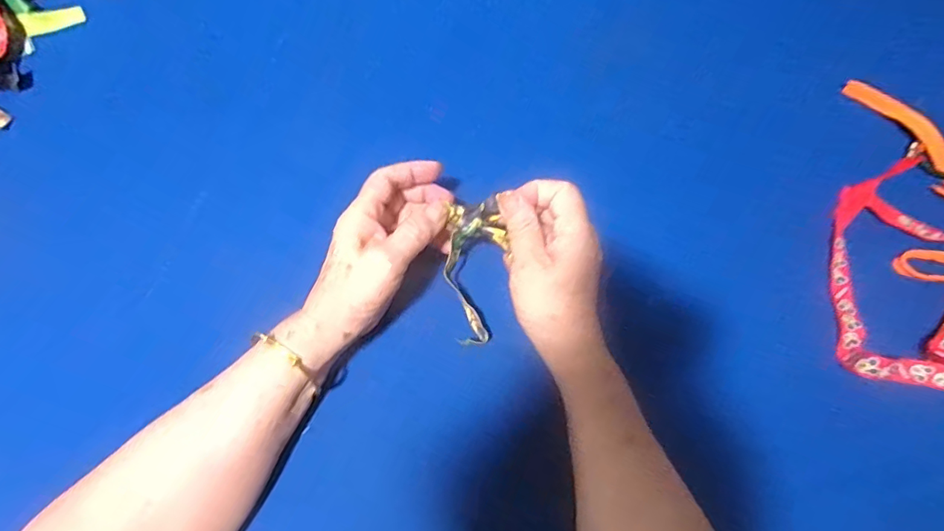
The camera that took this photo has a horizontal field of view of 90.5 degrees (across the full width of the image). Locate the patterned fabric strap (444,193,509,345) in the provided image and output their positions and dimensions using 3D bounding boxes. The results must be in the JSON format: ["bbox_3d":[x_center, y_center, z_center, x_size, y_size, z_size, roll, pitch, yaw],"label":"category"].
[{"bbox_3d":[0.001,0.002,0.375,0.044,0.034,0.119,6,114,0],"label":"patterned fabric strap"}]

